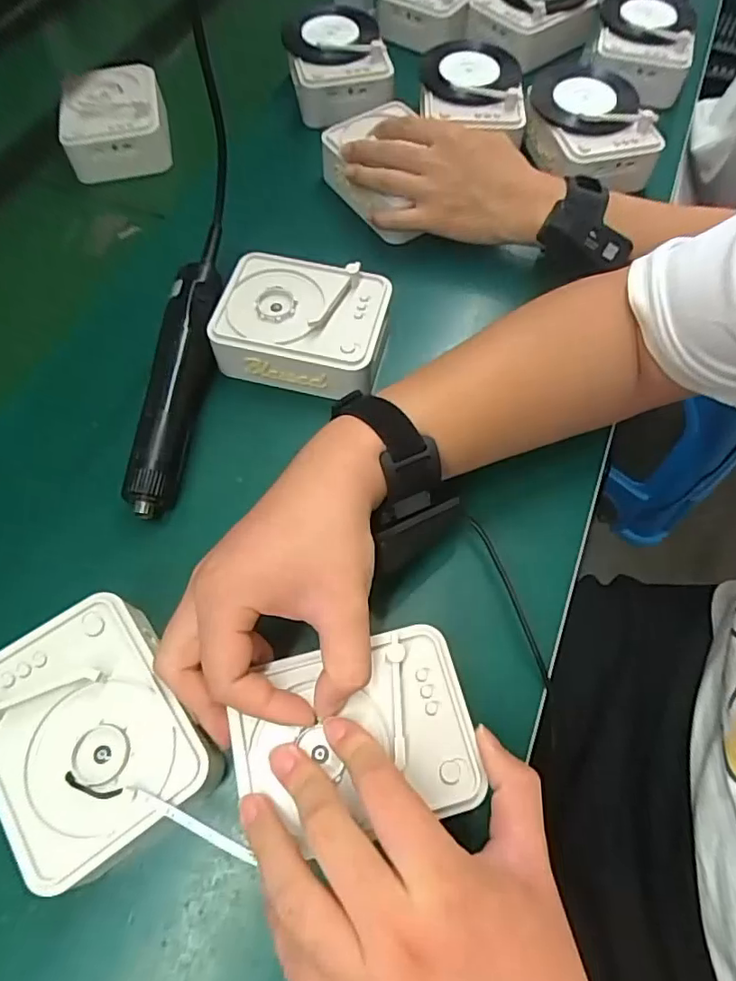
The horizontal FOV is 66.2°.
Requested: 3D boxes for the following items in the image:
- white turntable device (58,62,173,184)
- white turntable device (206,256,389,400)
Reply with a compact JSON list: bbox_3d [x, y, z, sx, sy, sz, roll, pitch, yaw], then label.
[{"bbox_3d":[-0.264,-0.388,0.593,0.101,0.052,0.119,-13,64,-7],"label":"white turntable device"},{"bbox_3d":[-0.051,-0.129,0.452,0.129,0.058,0.099,13,63,6],"label":"white turntable device"}]

